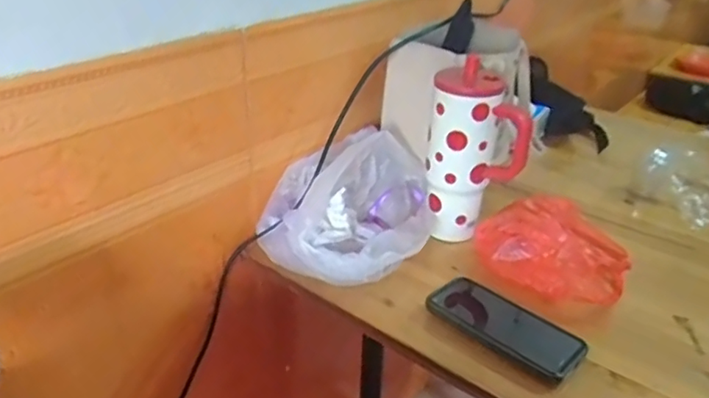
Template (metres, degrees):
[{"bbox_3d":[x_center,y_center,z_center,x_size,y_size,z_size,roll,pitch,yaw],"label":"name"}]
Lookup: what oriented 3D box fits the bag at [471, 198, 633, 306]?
[{"bbox_3d":[0.255,0.055,0.742,0.177,0.048,0.185,22,35,31],"label":"bag"}]

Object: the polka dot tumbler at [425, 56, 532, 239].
[{"bbox_3d":[0.151,-0.055,0.739,0.115,0.205,0.076,7,30,8],"label":"polka dot tumbler"}]

